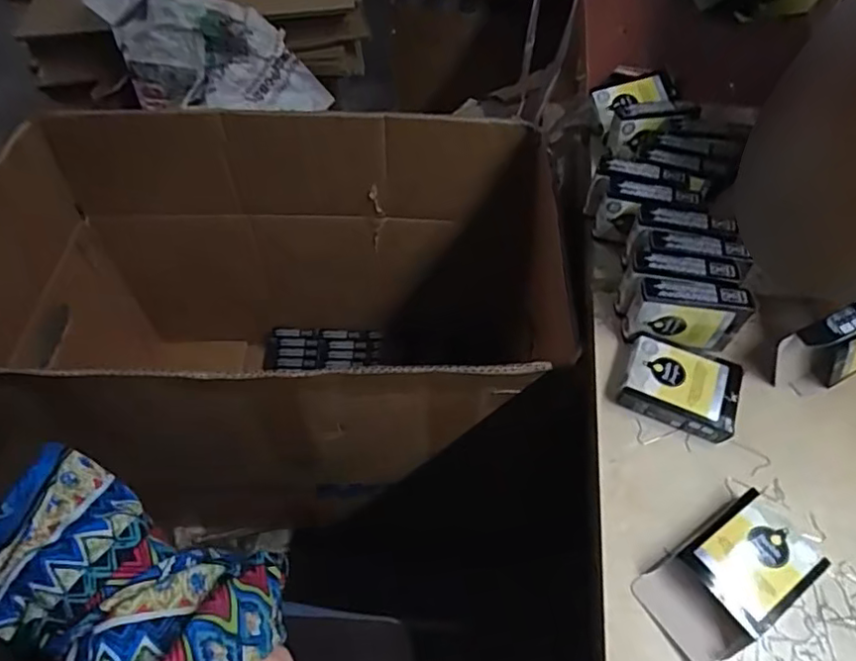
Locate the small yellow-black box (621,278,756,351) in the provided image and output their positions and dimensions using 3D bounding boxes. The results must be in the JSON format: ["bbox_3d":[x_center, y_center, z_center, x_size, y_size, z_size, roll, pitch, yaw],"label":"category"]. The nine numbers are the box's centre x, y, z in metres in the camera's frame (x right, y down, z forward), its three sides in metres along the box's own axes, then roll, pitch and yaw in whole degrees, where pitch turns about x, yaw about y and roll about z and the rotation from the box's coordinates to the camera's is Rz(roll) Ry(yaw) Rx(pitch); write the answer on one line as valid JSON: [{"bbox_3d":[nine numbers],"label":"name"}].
[{"bbox_3d":[0.185,-0.010,0.431,0.076,0.051,0.022,4,55,3],"label":"small yellow-black box"}]

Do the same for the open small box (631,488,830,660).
[{"bbox_3d":[0.179,0.142,0.350,0.105,0.028,0.057,-28,59,-18],"label":"open small box"}]

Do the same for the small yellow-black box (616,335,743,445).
[{"bbox_3d":[0.176,0.040,0.417,0.075,0.025,0.052,20,57,13],"label":"small yellow-black box"}]

